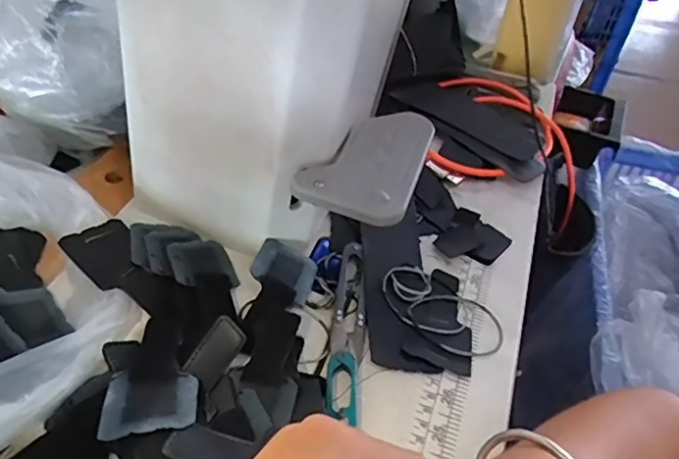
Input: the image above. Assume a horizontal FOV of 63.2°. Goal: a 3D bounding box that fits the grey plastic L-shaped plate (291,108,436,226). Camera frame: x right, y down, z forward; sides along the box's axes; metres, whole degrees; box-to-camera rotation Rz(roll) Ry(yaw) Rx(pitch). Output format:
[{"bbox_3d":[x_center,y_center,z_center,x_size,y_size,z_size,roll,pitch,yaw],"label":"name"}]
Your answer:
[{"bbox_3d":[0.021,-0.046,0.357,0.065,0.012,0.108,17,46,12],"label":"grey plastic L-shaped plate"}]

